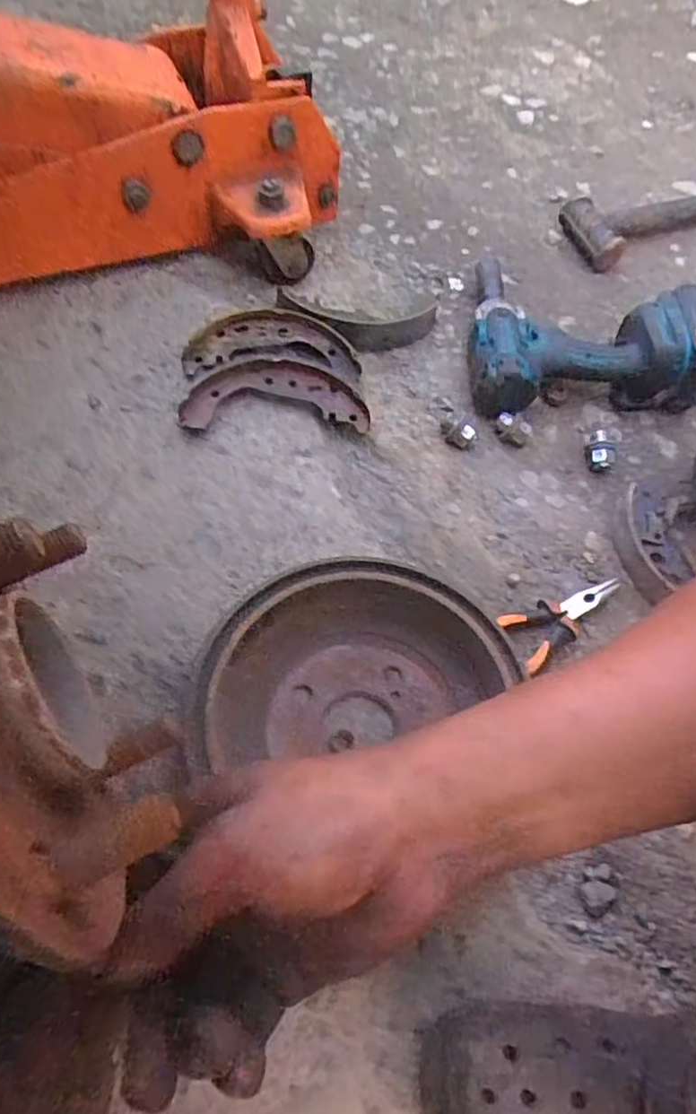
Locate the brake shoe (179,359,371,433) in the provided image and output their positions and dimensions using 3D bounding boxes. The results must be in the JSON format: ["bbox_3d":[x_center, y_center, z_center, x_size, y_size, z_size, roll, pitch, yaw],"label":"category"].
[{"bbox_3d":[-0.069,-0.153,0.630,0.174,0.033,0.066,0,61,-4],"label":"brake shoe"}]

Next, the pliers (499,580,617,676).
[{"bbox_3d":[0.178,0.044,0.544,0.120,0.021,0.048,-32,68,-20],"label":"pliers"}]

